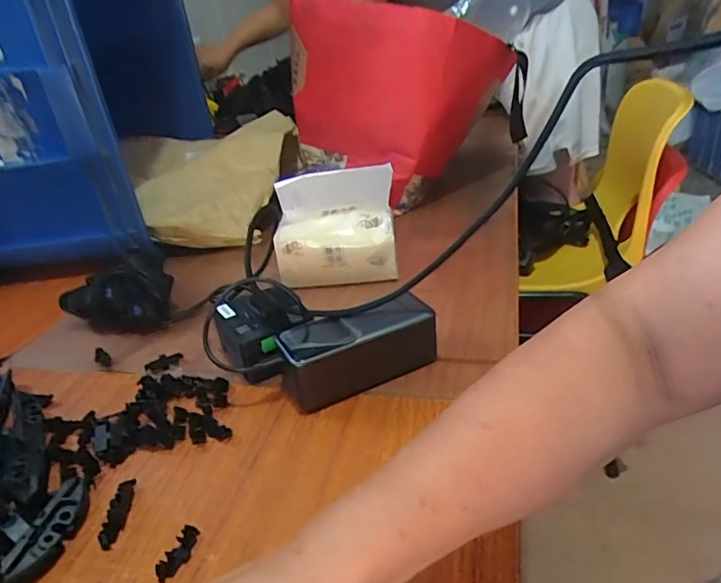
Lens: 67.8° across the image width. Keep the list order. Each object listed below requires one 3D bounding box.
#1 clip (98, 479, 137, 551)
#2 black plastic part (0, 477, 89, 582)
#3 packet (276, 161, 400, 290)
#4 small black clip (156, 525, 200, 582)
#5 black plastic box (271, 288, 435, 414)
[{"bbox_3d":[-0.163,0.148,0.361,0.013,0.010,0.049,-10,30,-3],"label":"clip"},{"bbox_3d":[-0.198,0.151,0.344,0.017,0.017,0.071,2,31,17],"label":"black plastic part"},{"bbox_3d":[-0.029,-0.073,0.602,0.131,0.121,0.050,-7,30,2],"label":"packet"},{"bbox_3d":[-0.112,0.160,0.330,0.011,0.009,0.035,8,33,26],"label":"small black clip"},{"bbox_3d":[-0.003,0.048,0.453,0.133,0.054,0.057,-18,31,-17],"label":"black plastic box"}]

